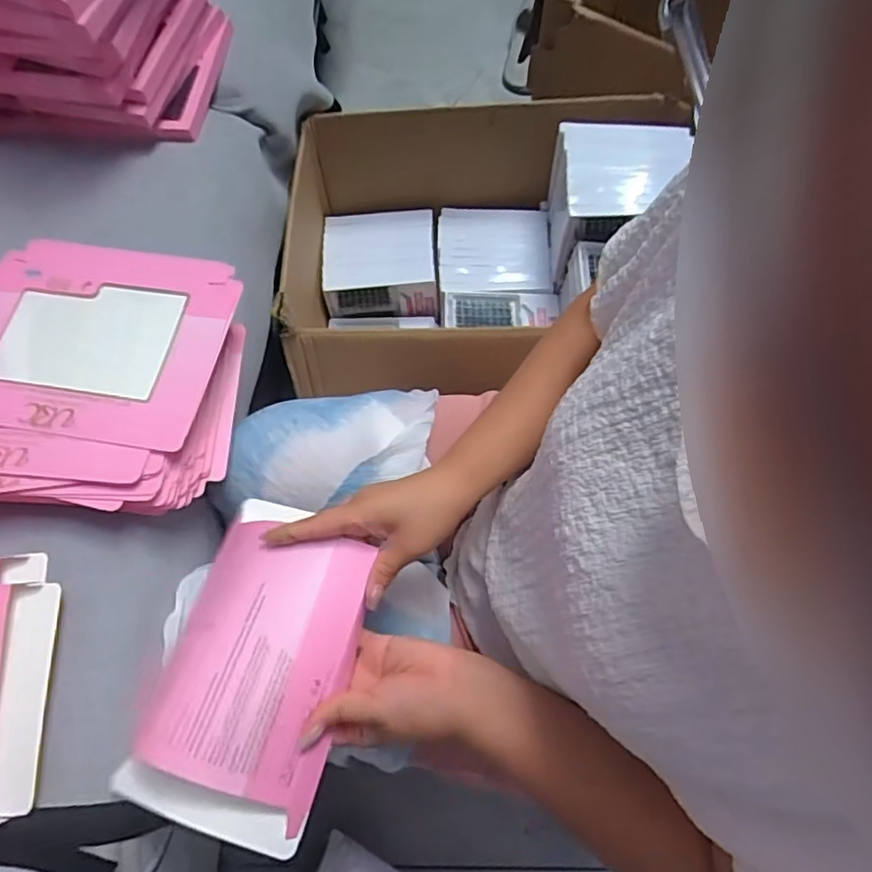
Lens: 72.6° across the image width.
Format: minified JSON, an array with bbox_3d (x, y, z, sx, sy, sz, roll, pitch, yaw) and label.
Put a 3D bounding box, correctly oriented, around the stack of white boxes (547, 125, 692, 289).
[{"bbox_3d":[0.249,-0.326,0.844,0.164,0.160,0.145,4,69,3],"label":"stack of white boxes"}]

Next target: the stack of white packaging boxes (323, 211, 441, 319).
[{"bbox_3d":[-0.090,-0.285,0.970,0.175,0.092,0.139,-1,68,2],"label":"stack of white packaging boxes"}]

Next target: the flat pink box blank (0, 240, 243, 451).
[{"bbox_3d":[-0.309,-0.088,0.518,0.246,0.012,0.181,9,69,5],"label":"flat pink box blank"}]

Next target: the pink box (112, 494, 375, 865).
[{"bbox_3d":[-0.129,0.162,0.441,0.146,0.073,0.226,15,70,8],"label":"pink box"}]

